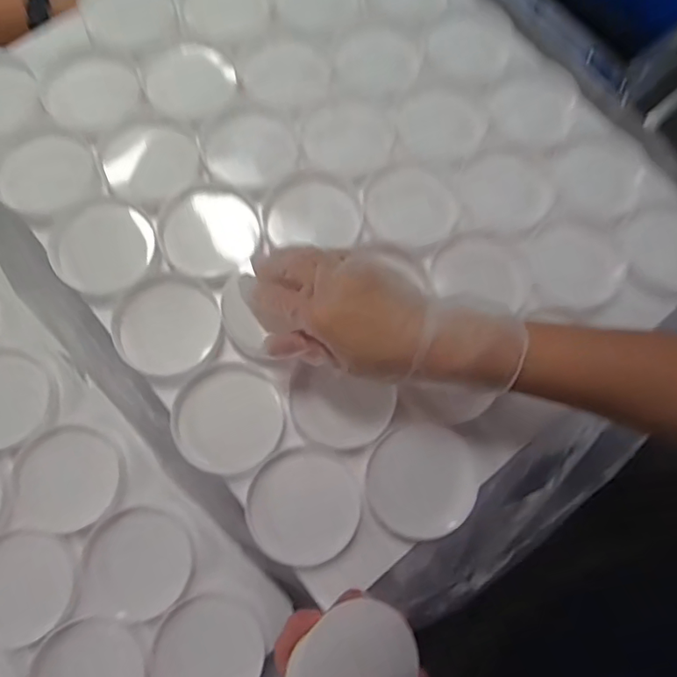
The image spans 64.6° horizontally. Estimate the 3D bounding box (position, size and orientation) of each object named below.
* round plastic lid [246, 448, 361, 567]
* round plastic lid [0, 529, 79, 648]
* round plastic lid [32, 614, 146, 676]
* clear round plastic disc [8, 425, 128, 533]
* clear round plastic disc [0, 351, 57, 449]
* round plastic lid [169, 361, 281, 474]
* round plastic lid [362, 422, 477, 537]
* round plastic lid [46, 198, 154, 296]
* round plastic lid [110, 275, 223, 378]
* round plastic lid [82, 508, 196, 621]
[{"bbox_3d":[-0.024,0.117,0.373,0.075,0.006,0.075,1,77,-3],"label":"round plastic lid"},{"bbox_3d":[-0.229,0.178,0.385,0.078,0.012,0.071,1,77,-3],"label":"round plastic lid"},{"bbox_3d":[-0.173,0.235,0.371,0.069,0.007,0.075,1,77,-3],"label":"round plastic lid"},{"bbox_3d":[-0.203,0.104,0.400,0.078,0.005,0.075,1,77,-3],"label":"clear round plastic disc"},{"bbox_3d":[-0.263,0.046,0.412,0.073,0.012,0.074,-26,80,-9],"label":"clear round plastic disc"},{"bbox_3d":[-0.080,0.057,0.387,0.076,0.006,0.075,1,77,-3],"label":"round plastic lid"},{"bbox_3d":[0.060,0.101,0.384,0.077,0.014,0.076,0,78,0],"label":"round plastic lid"},{"bbox_3d":[-0.181,-0.070,0.412,0.076,0.014,0.069,-4,78,-4],"label":"round plastic lid"},{"bbox_3d":[-0.127,-0.011,0.398,0.075,0.011,0.073,1,77,-3],"label":"round plastic lid"},{"bbox_3d":[-0.144,0.163,0.390,0.074,0.015,0.069,1,77,-3],"label":"round plastic lid"}]

